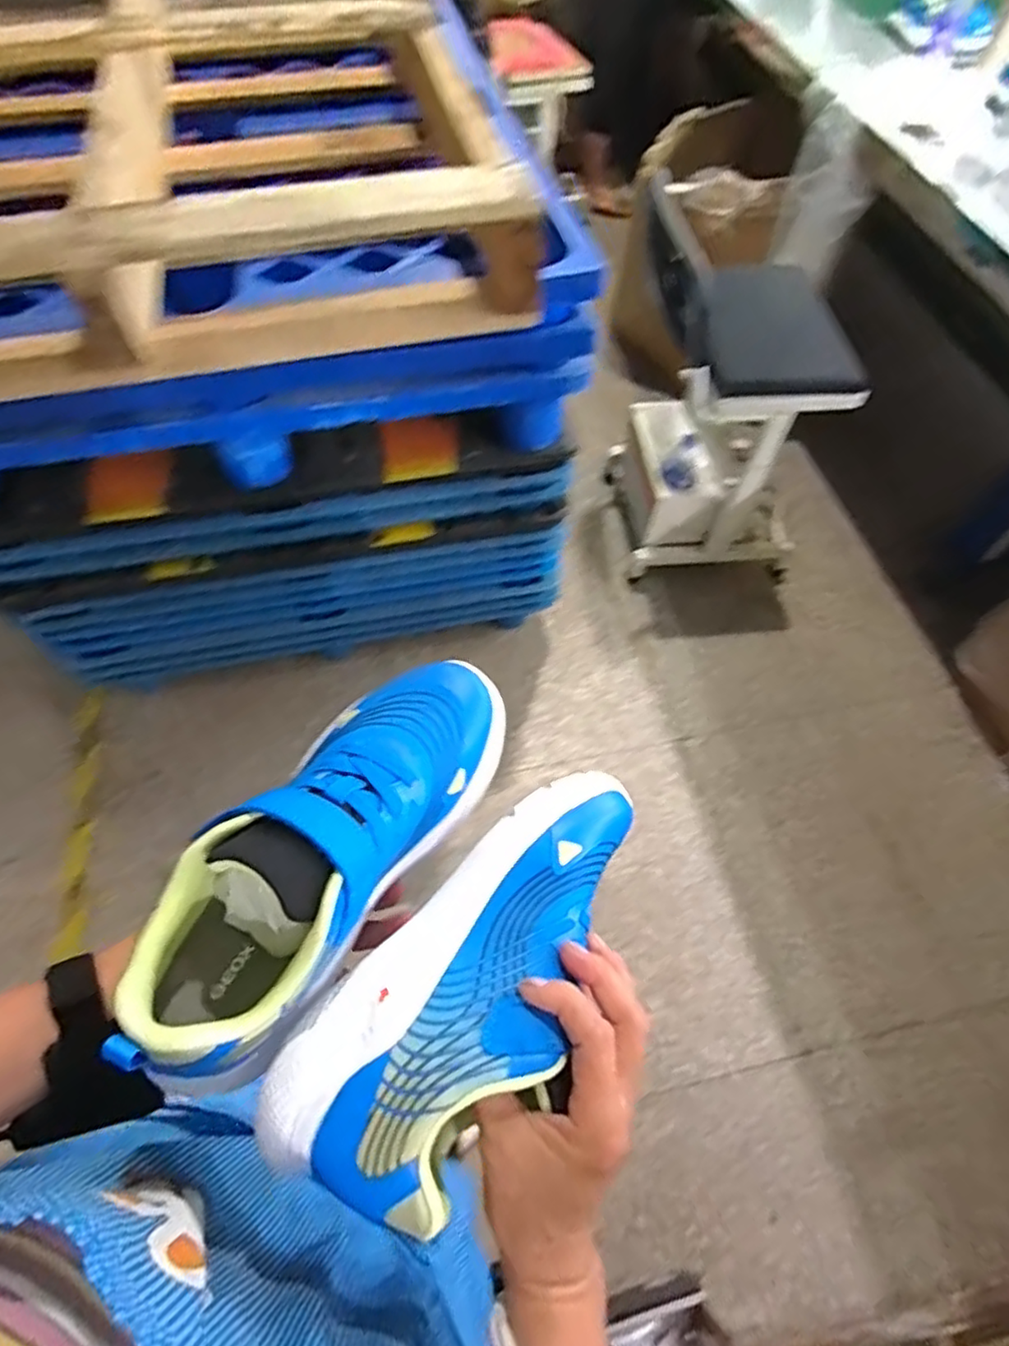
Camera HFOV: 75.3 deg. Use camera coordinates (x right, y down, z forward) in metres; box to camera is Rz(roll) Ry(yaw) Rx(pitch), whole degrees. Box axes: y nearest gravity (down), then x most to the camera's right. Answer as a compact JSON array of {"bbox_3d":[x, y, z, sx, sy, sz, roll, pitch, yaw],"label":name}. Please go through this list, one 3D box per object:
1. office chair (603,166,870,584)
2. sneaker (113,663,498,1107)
[{"bbox_3d":[0.492,-0.570,1.405,0.410,0.673,0.390,-2,58,-2],"label":"office chair"},{"bbox_3d":[-0.086,0.075,0.338,0.094,0.080,0.231,33,54,18],"label":"sneaker"}]

